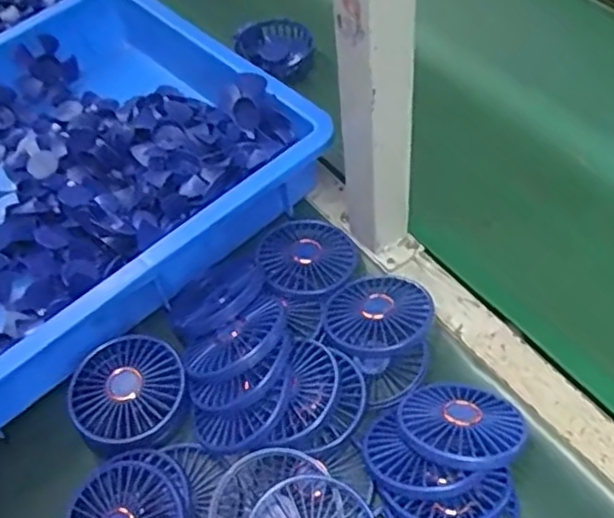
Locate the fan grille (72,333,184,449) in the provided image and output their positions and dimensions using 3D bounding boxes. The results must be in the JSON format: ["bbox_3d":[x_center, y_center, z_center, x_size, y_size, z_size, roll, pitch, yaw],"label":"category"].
[{"bbox_3d":[-0.140,0.098,0.523,0.085,0.017,0.086,-3,53,3],"label":"fan grille"}]

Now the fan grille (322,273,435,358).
[{"bbox_3d":[0.058,0.041,0.548,0.082,0.016,0.081,-3,53,3],"label":"fan grille"}]

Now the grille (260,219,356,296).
[{"bbox_3d":[0.000,-0.004,0.584,0.078,0.018,0.083,-3,53,3],"label":"grille"}]

